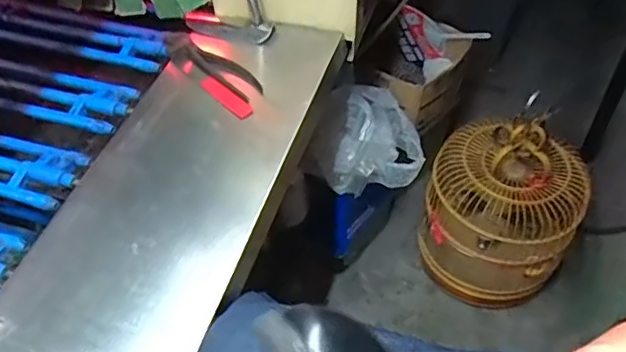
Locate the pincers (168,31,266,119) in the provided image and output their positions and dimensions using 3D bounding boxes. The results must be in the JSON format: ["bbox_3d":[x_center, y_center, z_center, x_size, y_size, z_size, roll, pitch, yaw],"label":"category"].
[{"bbox_3d":[-0.147,-0.151,0.827,0.061,0.023,0.200,-37,59,-25],"label":"pincers"}]

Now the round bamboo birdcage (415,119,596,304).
[{"bbox_3d":[0.422,0.067,1.285,0.323,0.382,0.285,20,55,16],"label":"round bamboo birdcage"}]

